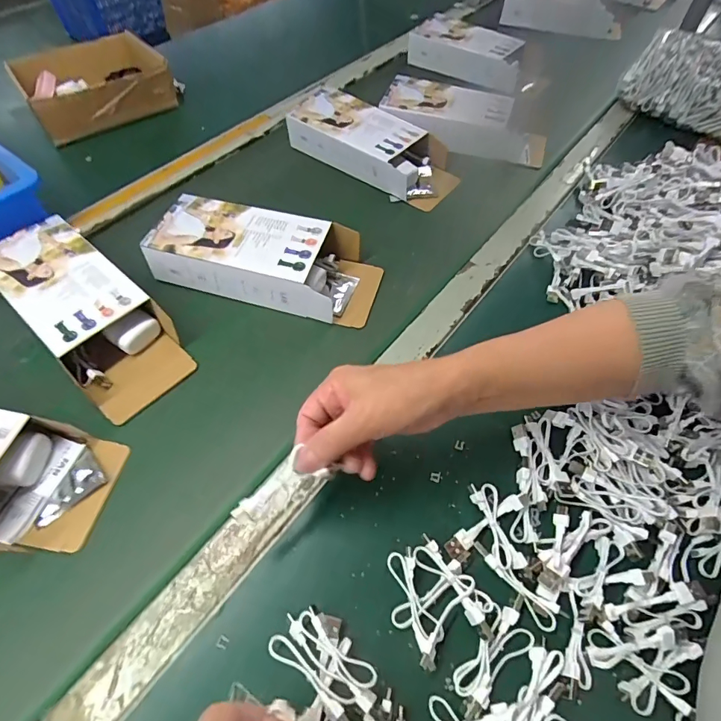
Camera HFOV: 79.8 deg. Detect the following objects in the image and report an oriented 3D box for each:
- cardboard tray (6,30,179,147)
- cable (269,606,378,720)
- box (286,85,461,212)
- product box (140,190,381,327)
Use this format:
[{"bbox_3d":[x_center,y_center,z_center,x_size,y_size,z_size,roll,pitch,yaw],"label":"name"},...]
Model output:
[{"bbox_3d":[-0.444,-0.467,0.721,0.200,0.067,0.218,-27,60,-19],"label":"cardboard tray"},{"bbox_3d":[-0.022,0.205,0.291,0.076,0.021,0.034,36,62,23],"label":"cable"},{"bbox_3d":[0.017,-0.316,0.620,0.242,0.058,0.104,34,61,22],"label":"box"},{"bbox_3d":[-0.106,-0.118,0.497,0.251,0.061,0.098,13,56,9],"label":"product box"}]

